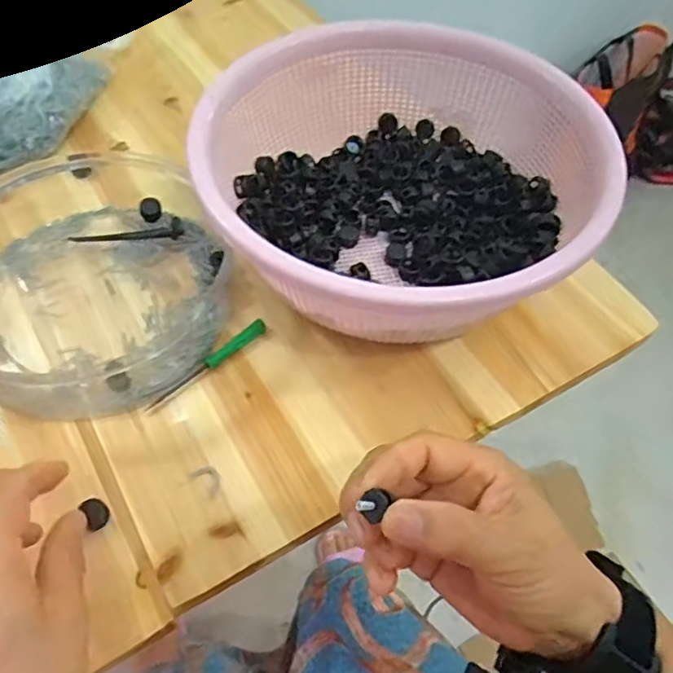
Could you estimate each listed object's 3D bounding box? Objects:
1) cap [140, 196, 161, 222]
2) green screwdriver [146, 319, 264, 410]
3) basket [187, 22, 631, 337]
[{"bbox_3d":[-0.148,-0.101,0.490,0.015,0.014,0.014,0,55,-1],"label":"cap"},{"bbox_3d":[-0.087,0.019,0.418,0.096,0.008,0.009,-39,64,-24],"label":"green screwdriver"},{"bbox_3d":[0.045,-0.089,0.433,0.250,0.111,0.242,0,55,-1],"label":"basket"}]

